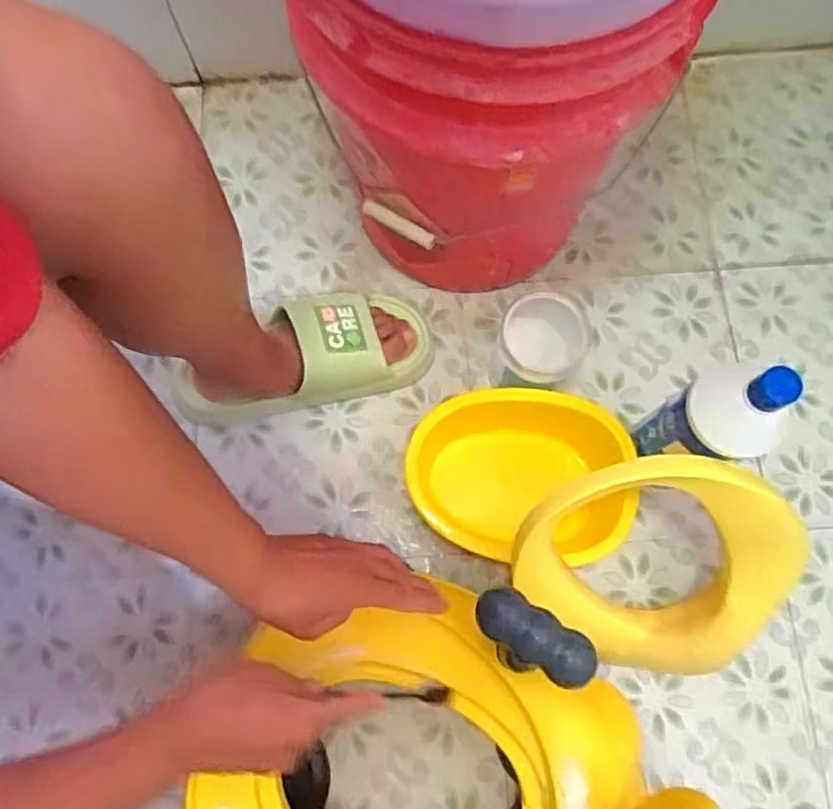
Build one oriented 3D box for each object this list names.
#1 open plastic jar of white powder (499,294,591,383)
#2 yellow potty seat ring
[{"bbox_3d":[0.119,-0.054,0.671,0.081,0.109,0.088,0,76,0],"label":"open plastic jar of white powder"},{"bbox_3d":[0.203,0.138,0.557,0.220,0.034,0.233,5,126,7],"label":"yellow potty seat ring"}]

